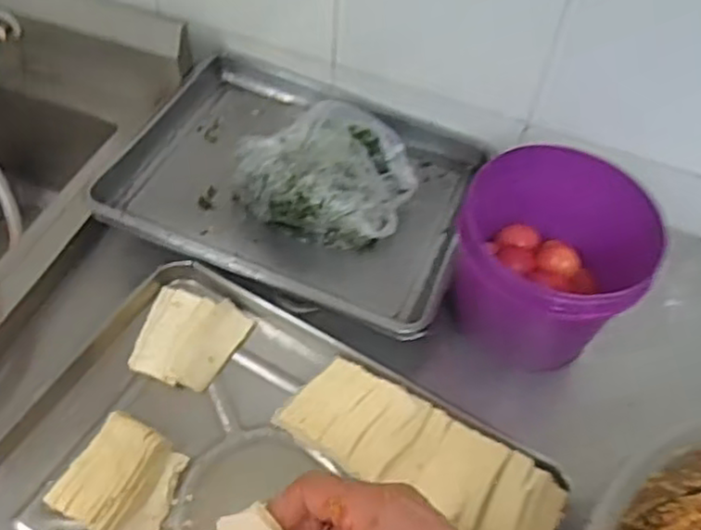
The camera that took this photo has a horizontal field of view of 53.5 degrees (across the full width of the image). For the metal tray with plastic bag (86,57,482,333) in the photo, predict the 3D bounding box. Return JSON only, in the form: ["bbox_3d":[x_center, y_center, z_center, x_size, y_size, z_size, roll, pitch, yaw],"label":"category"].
[{"bbox_3d":[-0.066,-0.142,0.976,0.465,0.118,0.391,19,53,9],"label":"metal tray with plastic bag"}]

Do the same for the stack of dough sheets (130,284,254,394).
[{"bbox_3d":[-0.199,0.089,0.862,0.134,0.038,0.120,14,53,5],"label":"stack of dough sheets"}]

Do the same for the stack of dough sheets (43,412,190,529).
[{"bbox_3d":[-0.243,0.233,0.752,0.107,0.051,0.121,21,54,11],"label":"stack of dough sheets"}]

